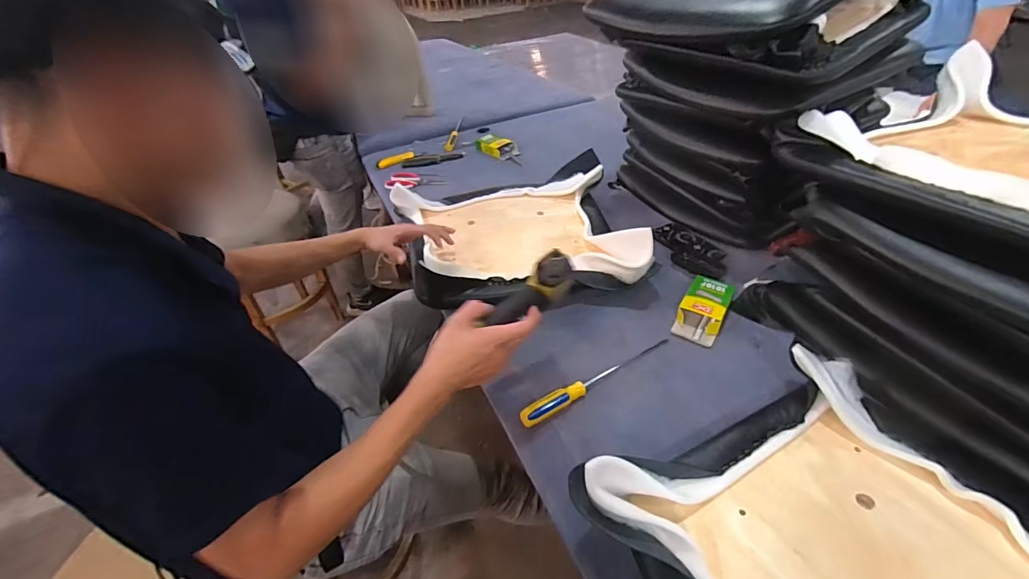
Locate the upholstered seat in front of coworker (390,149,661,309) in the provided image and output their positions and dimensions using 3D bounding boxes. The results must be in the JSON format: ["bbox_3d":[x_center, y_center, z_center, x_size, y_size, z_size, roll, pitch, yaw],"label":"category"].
[{"bbox_3d":[-0.014,-0.161,0.990,0.513,0.106,0.454,-8,40,-3],"label":"upholstered seat in front of coworker"}]

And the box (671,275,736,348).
[{"bbox_3d":[0.357,0.028,0.820,0.079,0.038,0.160,20,46,27],"label":"box"}]

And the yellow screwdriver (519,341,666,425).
[{"bbox_3d":[0.141,0.143,0.722,0.303,0.033,0.028,-26,44,-23],"label":"yellow screwdriver"}]

